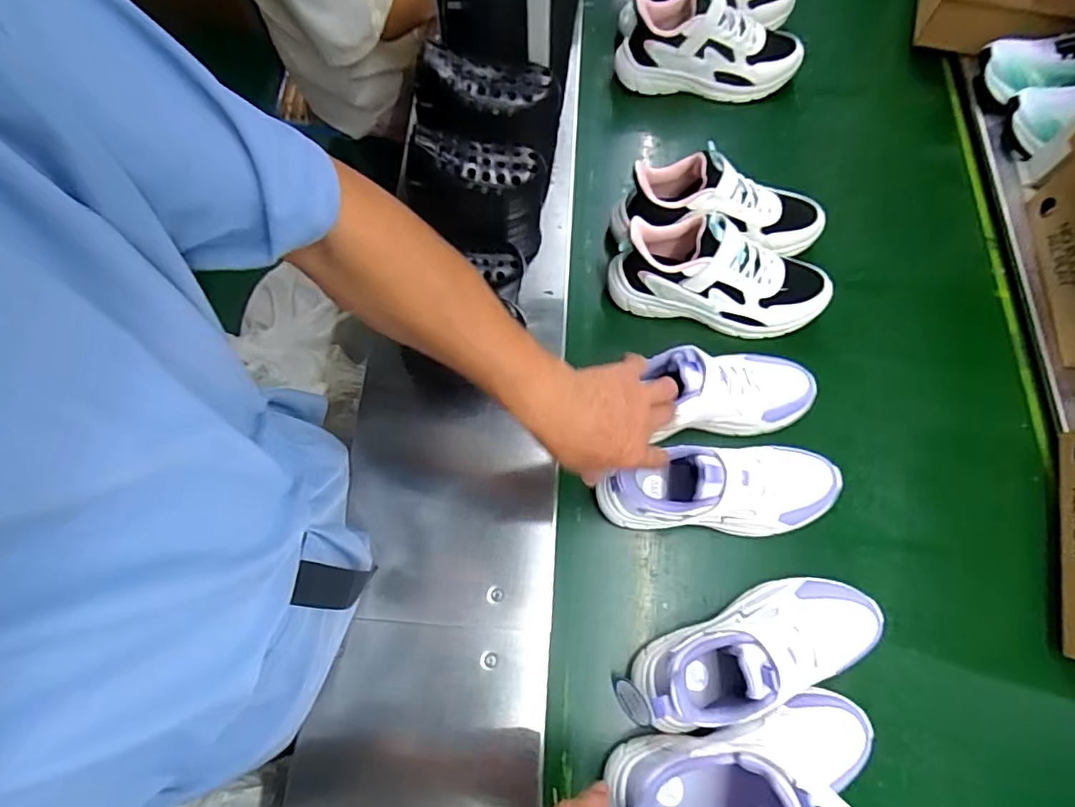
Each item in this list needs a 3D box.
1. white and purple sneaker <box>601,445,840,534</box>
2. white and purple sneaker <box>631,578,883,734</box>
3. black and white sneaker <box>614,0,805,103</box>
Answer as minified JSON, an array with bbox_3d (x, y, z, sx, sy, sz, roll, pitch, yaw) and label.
[{"bbox_3d":[0.191,0.088,0.566,0.244,0.120,0.079,-4,69,-2],"label":"white and purple sneaker"},{"bbox_3d":[0.212,0.233,0.527,0.250,0.115,0.088,-22,70,-7],"label":"white and purple sneaker"},{"bbox_3d":[0.247,-0.513,0.795,0.258,0.120,0.087,3,70,4],"label":"black and white sneaker"}]

